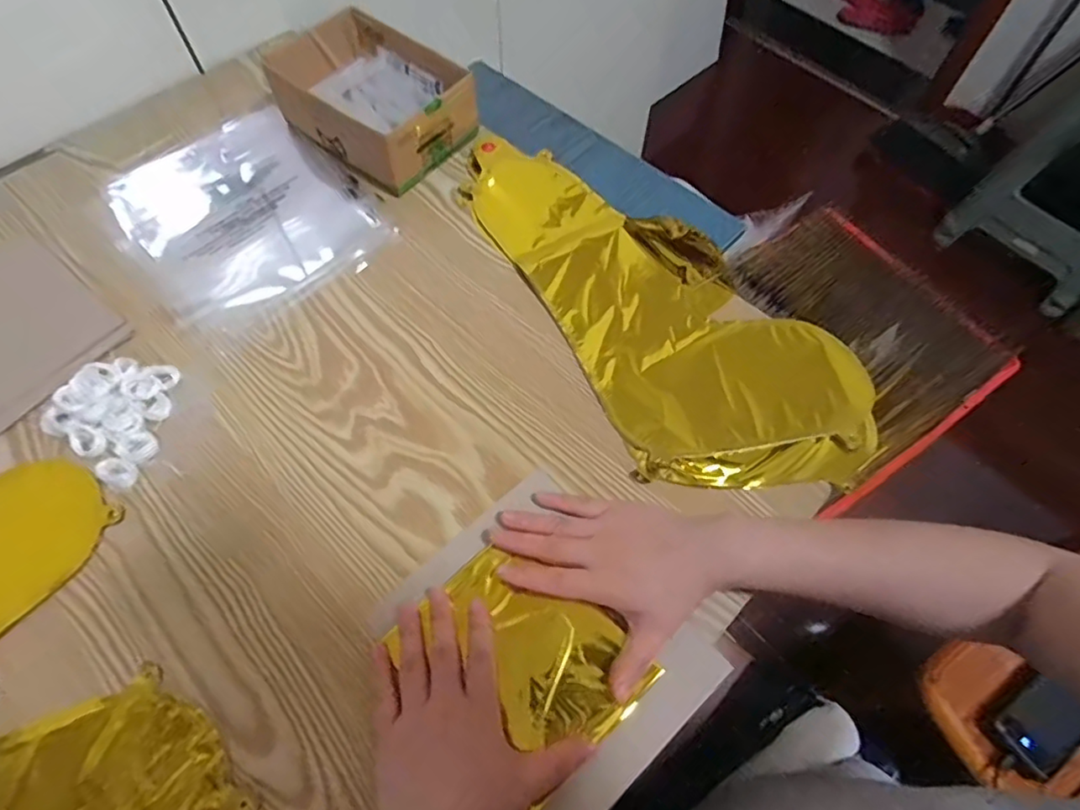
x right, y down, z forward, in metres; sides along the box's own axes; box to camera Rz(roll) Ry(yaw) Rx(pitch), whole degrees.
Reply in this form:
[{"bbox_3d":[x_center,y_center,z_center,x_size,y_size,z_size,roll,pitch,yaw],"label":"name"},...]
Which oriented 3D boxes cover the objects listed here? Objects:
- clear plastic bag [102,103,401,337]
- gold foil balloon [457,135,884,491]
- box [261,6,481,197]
[{"bbox_3d":[-0.286,-0.187,0.573,0.207,0.013,0.241,-35,67,-17],"label":"clear plastic bag"},{"bbox_3d":[0.106,-0.115,0.547,0.213,0.015,0.446,-24,65,-13],"label":"gold foil balloon"},{"bbox_3d":[-0.167,-0.312,0.605,0.179,0.069,0.133,39,68,18],"label":"box"}]

